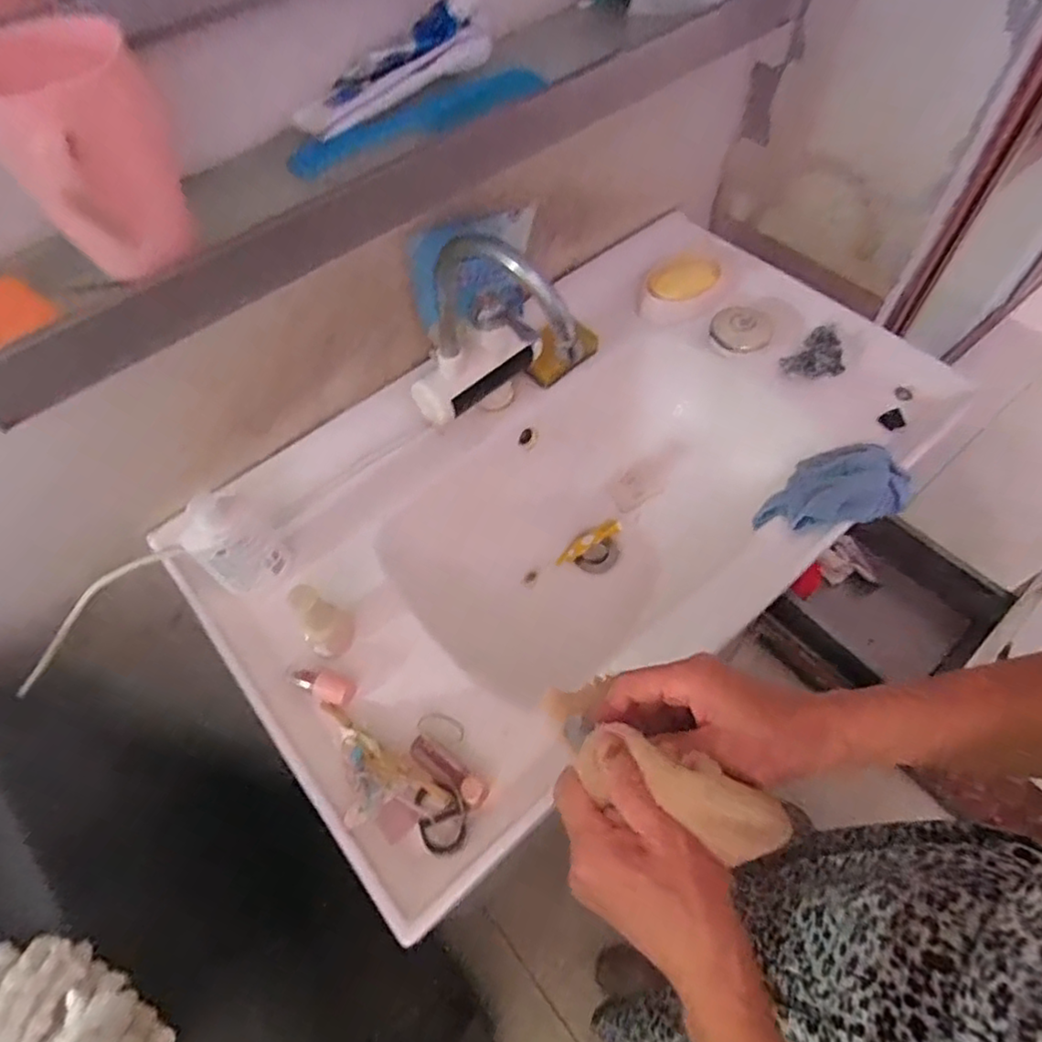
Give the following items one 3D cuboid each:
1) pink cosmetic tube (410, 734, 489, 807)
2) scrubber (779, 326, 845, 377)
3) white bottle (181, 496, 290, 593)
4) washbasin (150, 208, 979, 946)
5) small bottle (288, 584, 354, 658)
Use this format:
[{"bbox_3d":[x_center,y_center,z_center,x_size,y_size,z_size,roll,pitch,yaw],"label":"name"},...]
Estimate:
[{"bbox_3d":[-0.061,0.215,0.539,0.077,0.022,0.019,32,67,21],"label":"pink cosmetic tube"},{"bbox_3d":[0.352,-0.203,0.761,0.070,0.025,0.074,5,60,7],"label":"scrubber"},{"bbox_3d":[-0.267,0.023,0.594,0.045,0.118,0.070,38,69,23],"label":"white bottle"},{"bbox_3d":[0.070,-0.029,0.756,0.803,0.208,0.475,-38,64,-17],"label":"washbasin"},{"bbox_3d":[-0.180,0.091,0.563,0.033,0.084,0.043,38,69,23],"label":"small bottle"}]

